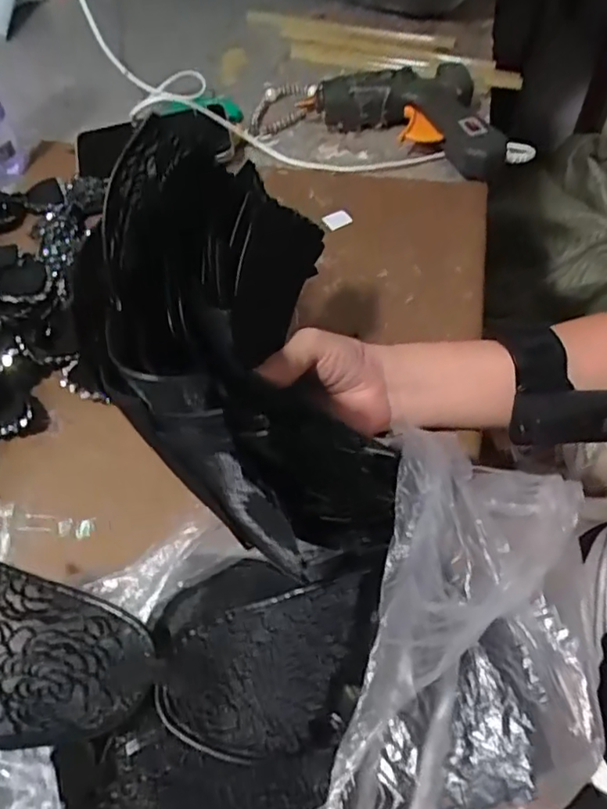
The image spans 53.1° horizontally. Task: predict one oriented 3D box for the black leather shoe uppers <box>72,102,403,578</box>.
[{"bbox_3d":[-0.022,-0.027,0.333,0.073,0.194,0.212,-27,67,30],"label":"black leather shoe uppers"}]

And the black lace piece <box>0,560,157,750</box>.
[{"bbox_3d":[-0.127,0.124,0.314,0.090,0.009,0.093,2,45,-20],"label":"black lace piece"}]

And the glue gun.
[{"bbox_3d":[0.113,-0.278,0.601,0.178,0.048,0.173,-16,57,-8],"label":"glue gun"}]

